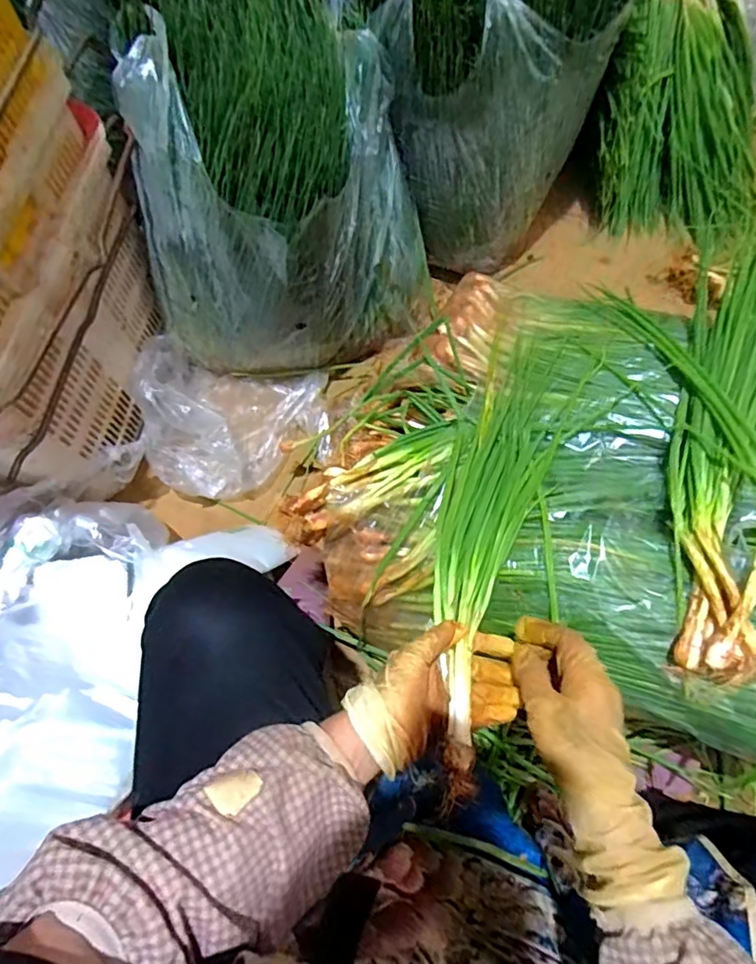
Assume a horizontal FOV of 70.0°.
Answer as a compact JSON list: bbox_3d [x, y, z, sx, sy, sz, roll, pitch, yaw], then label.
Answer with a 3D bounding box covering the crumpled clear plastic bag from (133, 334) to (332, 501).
[{"bbox_3d":[-0.223,-0.109,0.853,0.260,0.147,0.232,0,71,3],"label":"crumpled clear plastic bag"}]

